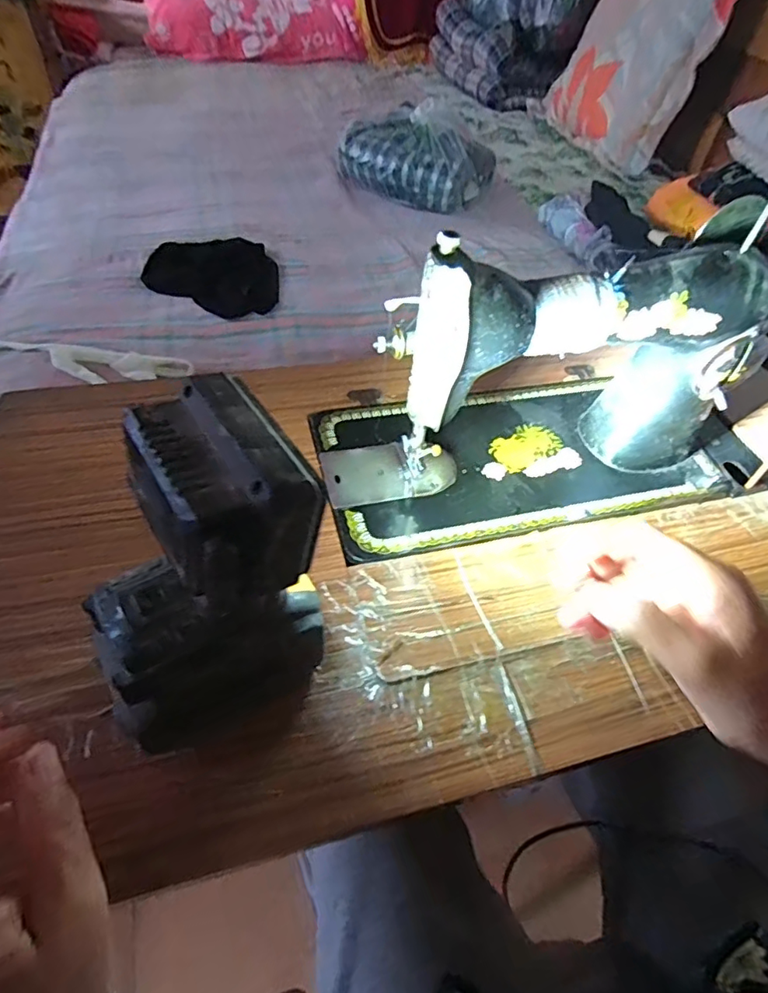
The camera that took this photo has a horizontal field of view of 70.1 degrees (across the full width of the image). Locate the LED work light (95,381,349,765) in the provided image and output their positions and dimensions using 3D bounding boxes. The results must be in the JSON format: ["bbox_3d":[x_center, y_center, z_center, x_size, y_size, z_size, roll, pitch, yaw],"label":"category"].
[{"bbox_3d":[-0.070,-0.002,0.237,0.064,0.050,0.094,-25,57,-24],"label":"LED work light"}]

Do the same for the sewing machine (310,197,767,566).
[{"bbox_3d":[0.156,-0.105,0.444,0.402,0.202,0.164,-8,52,-13],"label":"sewing machine"}]

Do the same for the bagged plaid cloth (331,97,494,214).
[{"bbox_3d":[0.072,-0.712,1.152,0.302,0.136,0.189,28,53,16],"label":"bagged plaid cloth"}]

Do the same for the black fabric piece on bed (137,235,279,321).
[{"bbox_3d":[-0.278,-0.354,0.885,0.208,0.023,0.223,-5,51,-10],"label":"black fabric piece on bed"}]

